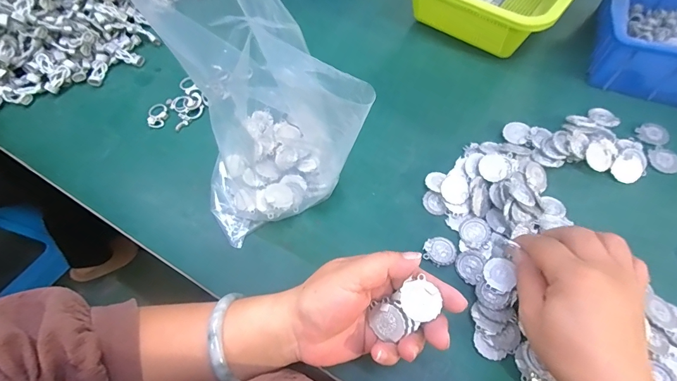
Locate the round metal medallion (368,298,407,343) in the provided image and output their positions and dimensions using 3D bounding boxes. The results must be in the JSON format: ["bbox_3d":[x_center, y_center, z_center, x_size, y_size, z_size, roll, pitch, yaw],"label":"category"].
[{"bbox_3d":[0.036,0.096,0.261,0.027,0.004,0.025,26,104,34],"label":"round metal medallion"}]

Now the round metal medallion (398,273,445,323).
[{"bbox_3d":[0.058,0.079,0.254,0.027,0.004,0.026,-38,74,10],"label":"round metal medallion"}]

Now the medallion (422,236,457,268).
[{"bbox_3d":[0.096,0.057,0.335,0.031,0.004,0.028,-14,64,-3],"label":"medallion"}]

